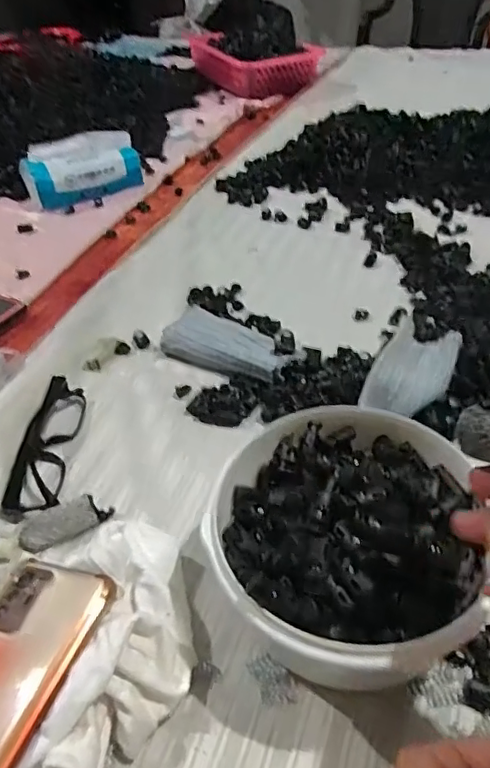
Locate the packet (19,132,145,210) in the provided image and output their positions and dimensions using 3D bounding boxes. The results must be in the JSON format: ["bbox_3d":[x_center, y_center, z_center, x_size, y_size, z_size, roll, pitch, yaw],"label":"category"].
[{"bbox_3d":[-0.230,-0.303,0.797,0.160,0.047,0.104,-15,86,-16],"label":"packet"}]

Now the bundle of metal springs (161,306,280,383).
[{"bbox_3d":[-0.020,-0.035,0.513,0.108,0.023,0.055,21,48,27],"label":"bundle of metal springs"}]

